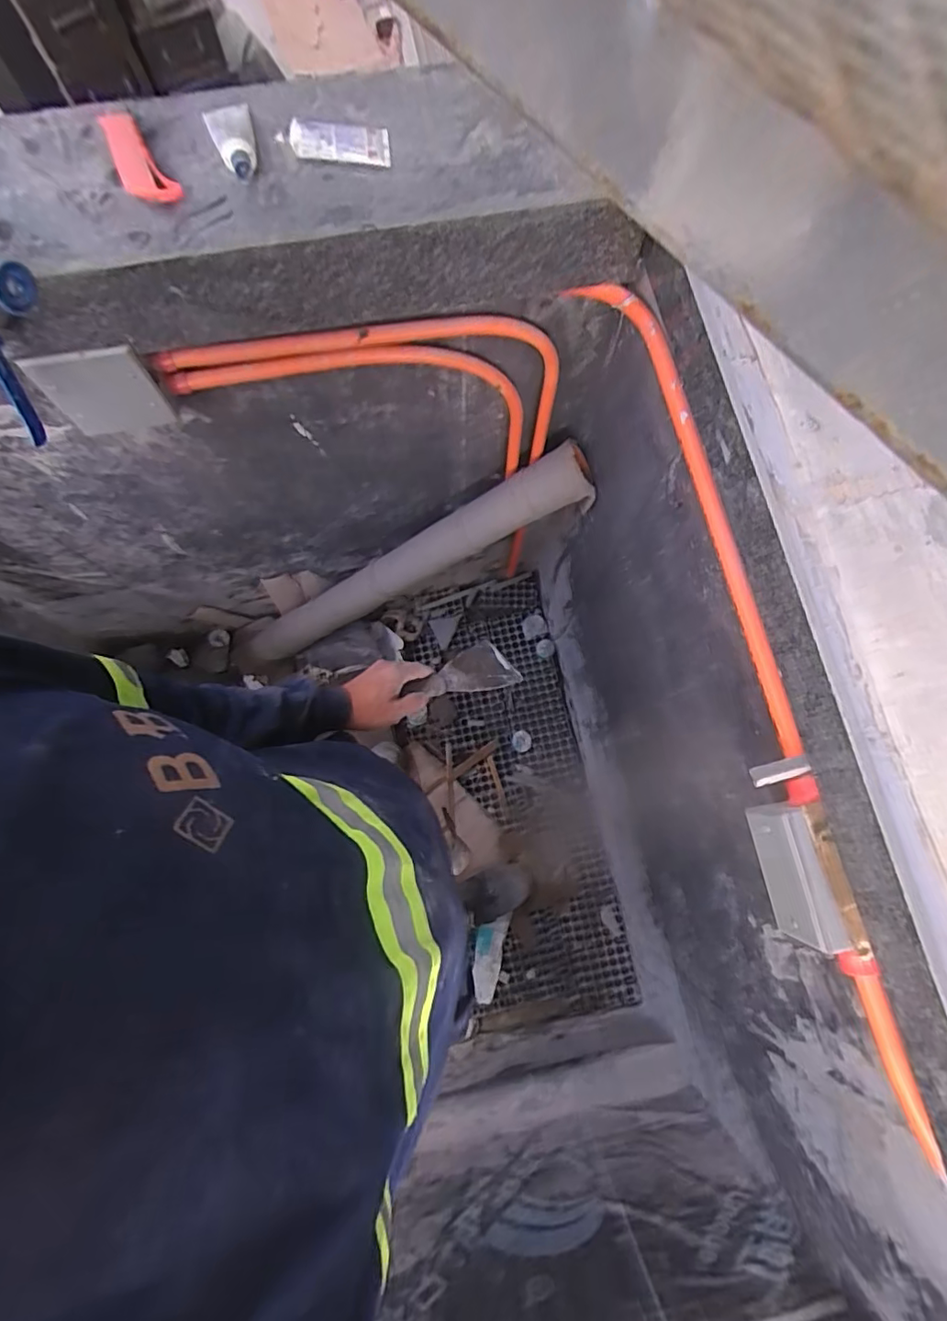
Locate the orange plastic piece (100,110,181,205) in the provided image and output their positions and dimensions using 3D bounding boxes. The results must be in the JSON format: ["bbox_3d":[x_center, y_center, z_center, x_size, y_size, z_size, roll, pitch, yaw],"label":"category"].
[{"bbox_3d":[-0.304,-0.449,0.496,0.040,0.024,0.089,-33,79,-9],"label":"orange plastic piece"}]

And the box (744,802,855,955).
[{"bbox_3d":[0.287,0.193,0.499,0.033,0.064,0.119,-12,77,-4],"label":"box"}]

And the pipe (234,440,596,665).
[{"bbox_3d":[-0.220,-0.177,1.284,1.090,0.094,0.109,-21,74,34],"label":"pipe"}]

